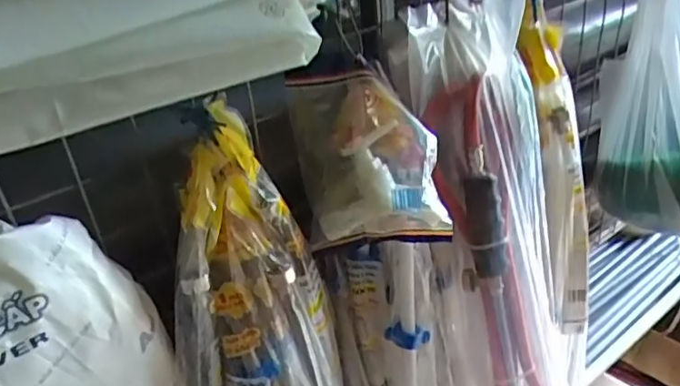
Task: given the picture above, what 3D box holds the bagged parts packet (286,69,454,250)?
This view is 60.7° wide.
[{"bbox_3d":[0.025,-0.035,0.526,0.123,0.163,0.033,-9,-6,2],"label":"bagged parts packet"}]

